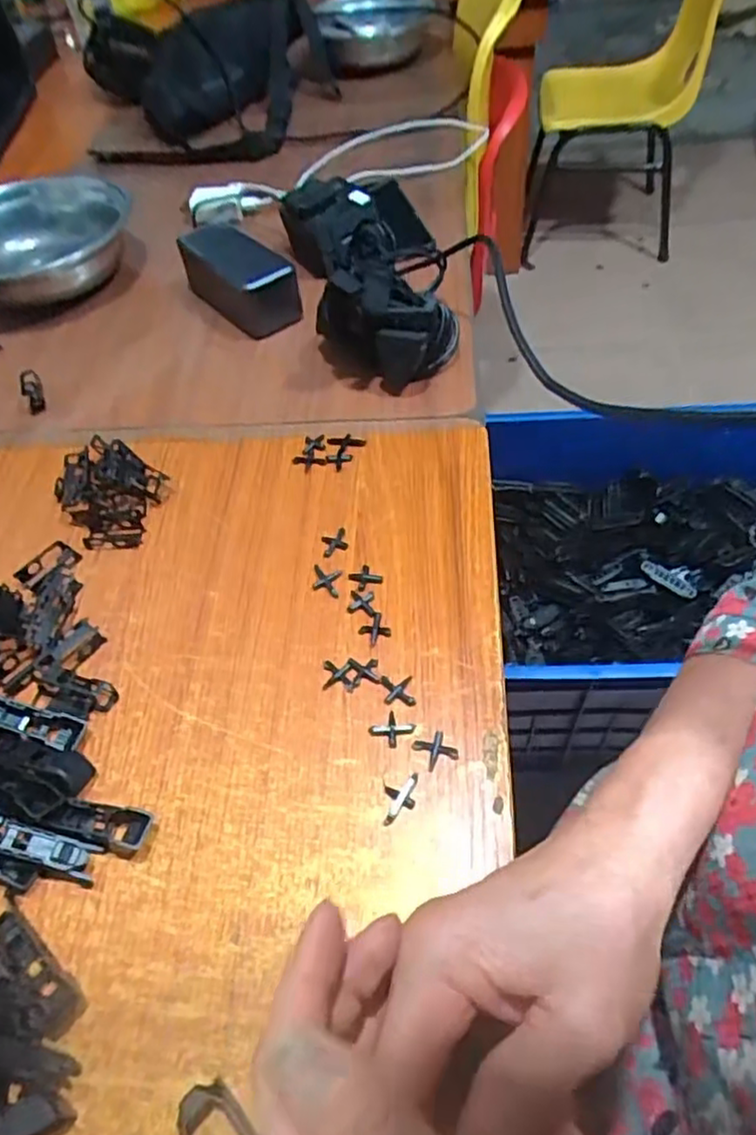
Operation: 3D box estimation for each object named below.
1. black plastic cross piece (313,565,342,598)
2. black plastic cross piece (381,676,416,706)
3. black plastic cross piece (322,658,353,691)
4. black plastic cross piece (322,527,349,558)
[{"bbox_3d":[-0.033,0.008,0.433,0.019,0.004,0.024,3,53,8],"label":"black plastic cross piece"},{"bbox_3d":[0.011,0.068,0.381,0.017,0.004,0.020,-8,52,-1],"label":"black plastic cross piece"},{"bbox_3d":[-0.023,0.062,0.391,0.017,0.004,0.019,-2,52,4],"label":"black plastic cross piece"},{"bbox_3d":[-0.029,-0.017,0.451,0.016,0.004,0.021,-11,52,-3],"label":"black plastic cross piece"}]

